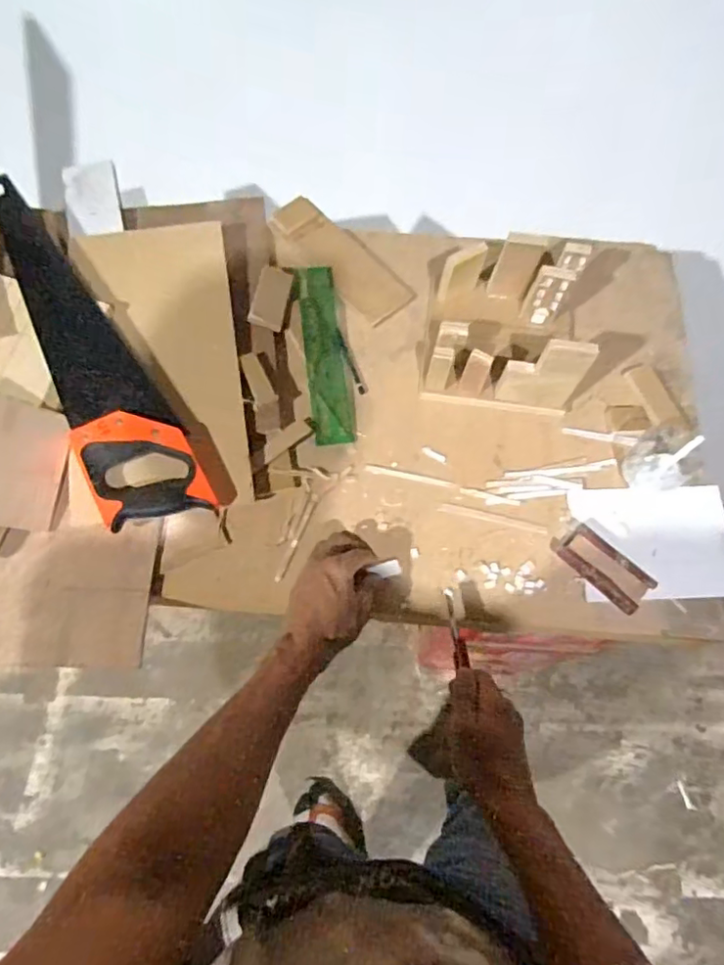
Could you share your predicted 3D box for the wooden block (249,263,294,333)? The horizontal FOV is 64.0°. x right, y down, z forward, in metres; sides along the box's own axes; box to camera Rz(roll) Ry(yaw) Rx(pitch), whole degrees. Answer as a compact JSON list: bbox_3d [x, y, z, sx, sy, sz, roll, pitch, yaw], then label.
[{"bbox_3d":[-0.115,-0.232,0.737,0.042,0.012,0.093,14,65,-11],"label":"wooden block"}]

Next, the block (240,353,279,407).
[{"bbox_3d":[-0.123,-0.123,0.686,0.026,0.014,0.066,-22,70,-9],"label":"block"}]

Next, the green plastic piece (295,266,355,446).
[{"bbox_3d":[-0.047,-0.165,0.722,0.046,0.004,0.253,-5,70,-9],"label":"green plastic piece"}]

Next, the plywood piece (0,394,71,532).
[{"bbox_3d":[-0.350,-0.020,0.583,0.011,0.097,0.125,3,79,33],"label":"plywood piece"}]

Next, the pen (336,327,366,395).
[{"bbox_3d":[-0.014,-0.152,0.722,0.012,0.006,0.094,-19,70,-9],"label":"pen"}]

